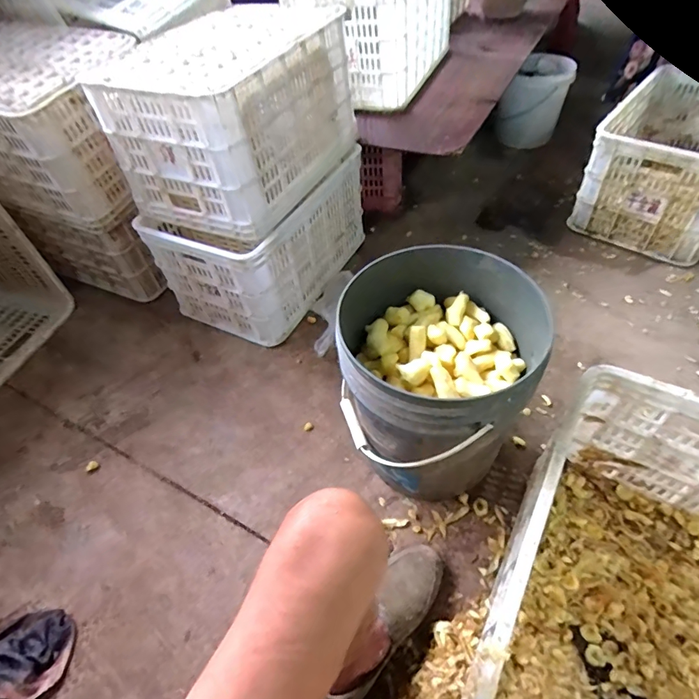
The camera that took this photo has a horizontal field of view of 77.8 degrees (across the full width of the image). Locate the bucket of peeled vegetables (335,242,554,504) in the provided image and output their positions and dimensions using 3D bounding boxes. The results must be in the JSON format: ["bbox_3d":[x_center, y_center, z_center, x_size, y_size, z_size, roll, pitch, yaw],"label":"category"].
[{"bbox_3d":[0.144,0.048,0.738,0.291,0.315,0.301,-4,46,4],"label":"bucket of peeled vegetables"}]

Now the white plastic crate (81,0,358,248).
[{"bbox_3d":[-0.243,-0.529,0.987,0.341,0.295,0.491,16,51,22],"label":"white plastic crate"}]

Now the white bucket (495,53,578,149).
[{"bbox_3d":[0.676,-0.915,1.592,0.226,0.226,0.236,14,54,16],"label":"white bucket"}]

